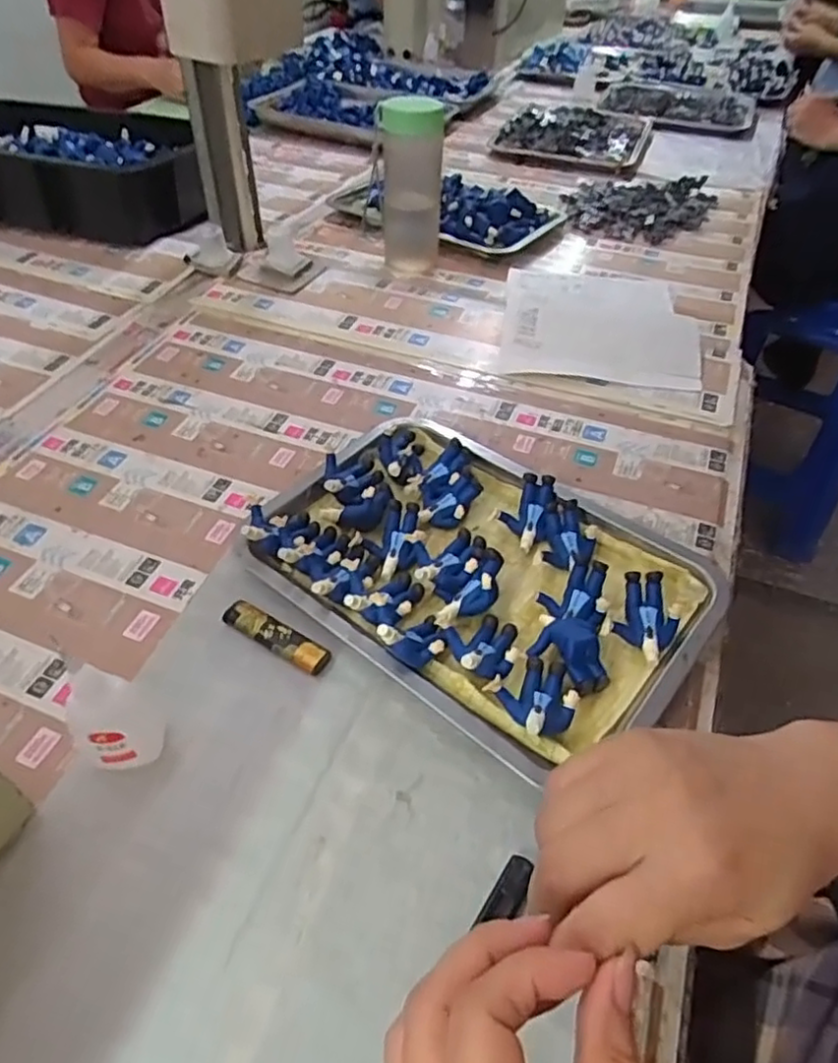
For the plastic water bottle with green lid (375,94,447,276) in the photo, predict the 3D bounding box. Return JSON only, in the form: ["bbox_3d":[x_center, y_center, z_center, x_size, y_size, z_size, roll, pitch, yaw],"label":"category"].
[{"bbox_3d":[-0.009,-0.425,0.805,0.075,0.167,0.083,0,47,0],"label":"plastic water bottle with green lid"}]

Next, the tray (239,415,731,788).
[{"bbox_3d":[0.035,0.022,0.475,0.307,0.034,0.203,32,54,27],"label":"tray"}]

